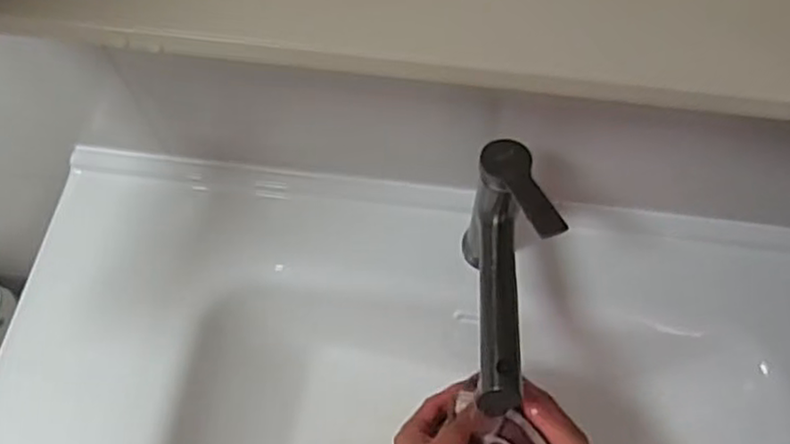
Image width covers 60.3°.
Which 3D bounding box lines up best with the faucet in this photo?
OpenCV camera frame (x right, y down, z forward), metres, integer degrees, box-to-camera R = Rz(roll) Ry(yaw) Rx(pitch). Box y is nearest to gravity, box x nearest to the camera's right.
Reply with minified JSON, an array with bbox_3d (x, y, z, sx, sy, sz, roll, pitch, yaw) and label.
[{"bbox_3d":[0.089,0.042,0.522,0.055,0.105,0.199,0,64,1],"label":"faucet"}]

